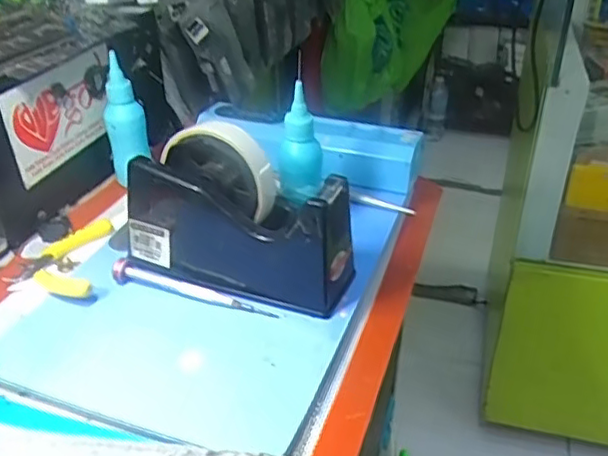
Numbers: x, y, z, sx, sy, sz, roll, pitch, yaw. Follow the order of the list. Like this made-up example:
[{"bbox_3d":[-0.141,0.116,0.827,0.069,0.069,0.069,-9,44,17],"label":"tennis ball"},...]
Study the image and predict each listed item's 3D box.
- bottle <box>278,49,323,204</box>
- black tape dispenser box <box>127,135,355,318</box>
[{"bbox_3d":[-0.002,-0.067,0.459,0.032,0.106,0.029,11,35,18],"label":"bottle"},{"bbox_3d":[-0.048,-0.004,0.436,0.158,0.095,0.051,10,34,16],"label":"black tape dispenser box"}]

